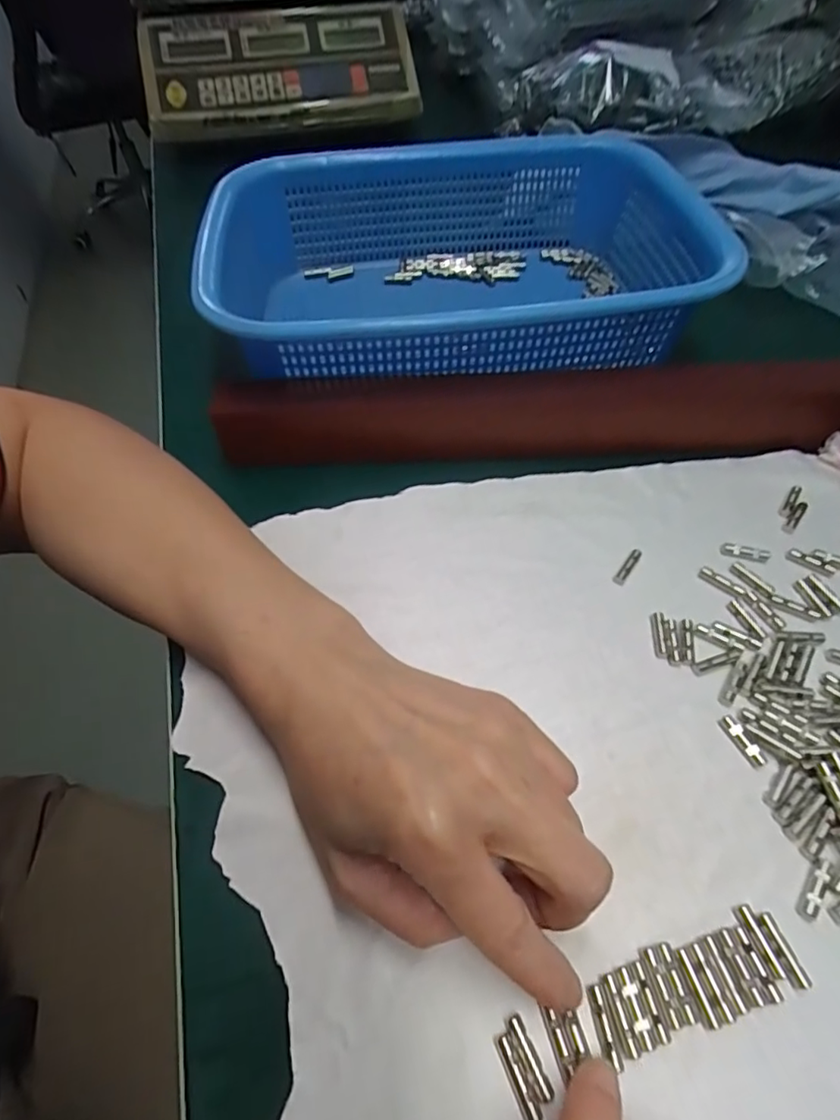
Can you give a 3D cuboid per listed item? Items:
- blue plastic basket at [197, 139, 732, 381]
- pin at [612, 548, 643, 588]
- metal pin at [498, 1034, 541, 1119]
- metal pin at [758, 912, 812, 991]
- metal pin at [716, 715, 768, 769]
[{"bbox_3d":[0.022,-0.179,0.341,0.271,0.072,0.203,-6,55,-1],"label":"blue plastic basket"},{"bbox_3d":[0.098,0.002,0.255,0.005,0.004,0.022,31,62,22],"label":"pin"},{"bbox_3d":[0.028,0.148,0.154,0.004,0.004,0.020,-21,57,-11],"label":"metal pin"},{"bbox_3d":[0.114,0.123,0.171,0.005,0.005,0.020,-16,56,-8],"label":"metal pin"},{"bbox_3d":[0.123,0.069,0.208,0.006,0.004,0.020,-21,57,-11],"label":"metal pin"}]

